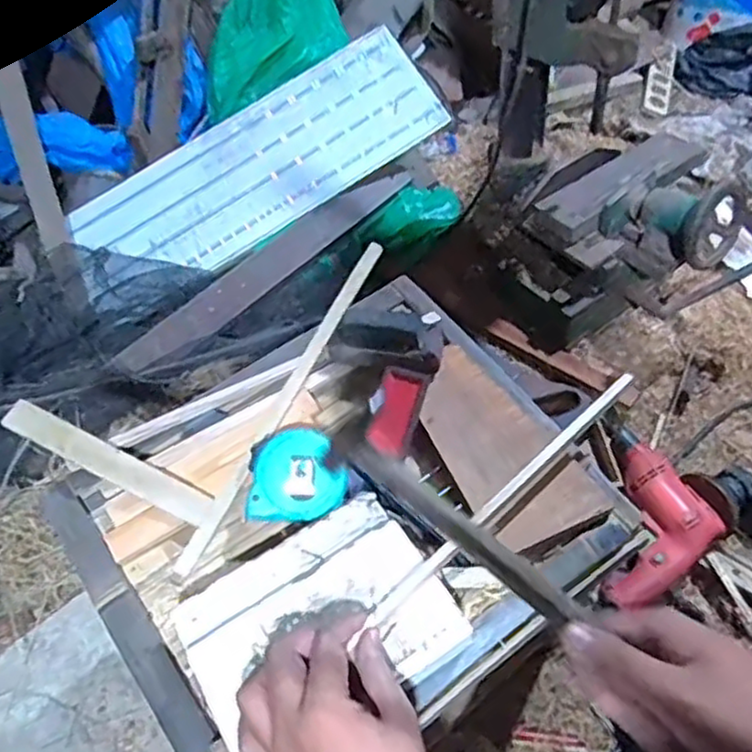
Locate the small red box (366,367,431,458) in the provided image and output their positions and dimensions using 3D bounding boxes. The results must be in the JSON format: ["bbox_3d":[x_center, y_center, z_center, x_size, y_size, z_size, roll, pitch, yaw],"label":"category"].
[{"bbox_3d":[0.019,0.032,0.630,0.039,0.015,0.078,13,72,13],"label":"small red box"}]

